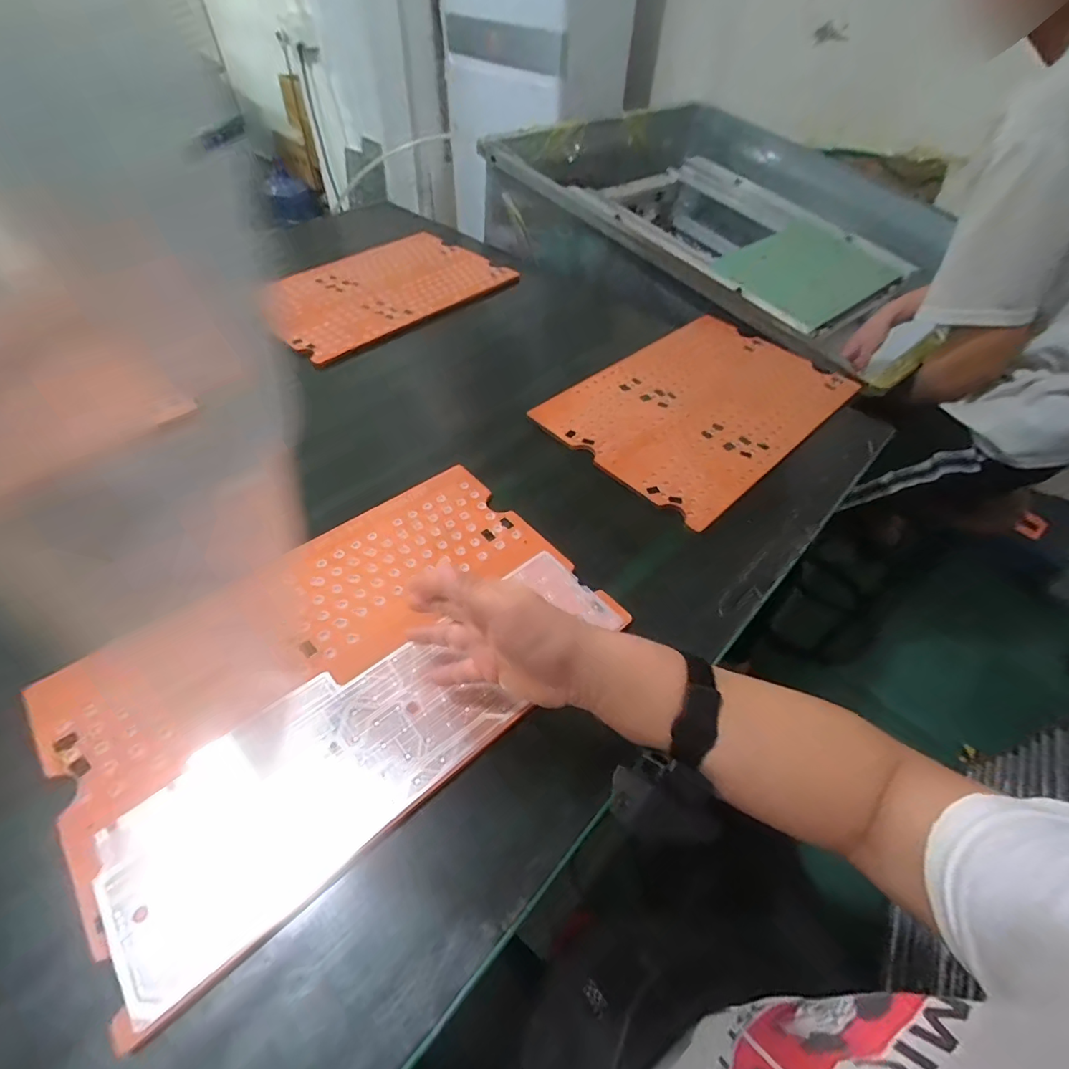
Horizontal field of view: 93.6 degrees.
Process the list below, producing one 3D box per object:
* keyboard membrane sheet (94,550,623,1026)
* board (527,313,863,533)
[{"bbox_3d":[-0.111,0.145,0.406,0.406,0.008,0.132,-32,61,-25],"label":"keyboard membrane sheet"},{"bbox_3d":[0.235,-0.189,0.704,0.407,0.013,0.277,-36,61,-24],"label":"board"}]

